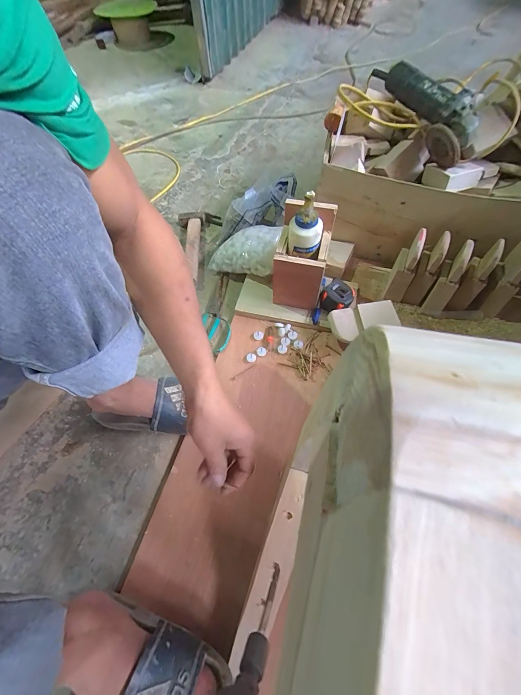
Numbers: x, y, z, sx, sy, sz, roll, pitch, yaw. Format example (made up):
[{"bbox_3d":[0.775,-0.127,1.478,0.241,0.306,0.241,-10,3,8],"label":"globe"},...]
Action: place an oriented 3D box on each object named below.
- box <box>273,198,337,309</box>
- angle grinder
[{"bbox_3d":[0.083,-0.172,0.589,0.098,0.189,0.116,14,61,10],"label":"box"},{"bbox_3d":[0.355,-0.533,0.648,0.079,0.095,0.335,-18,60,-6],"label":"angle grinder"}]

